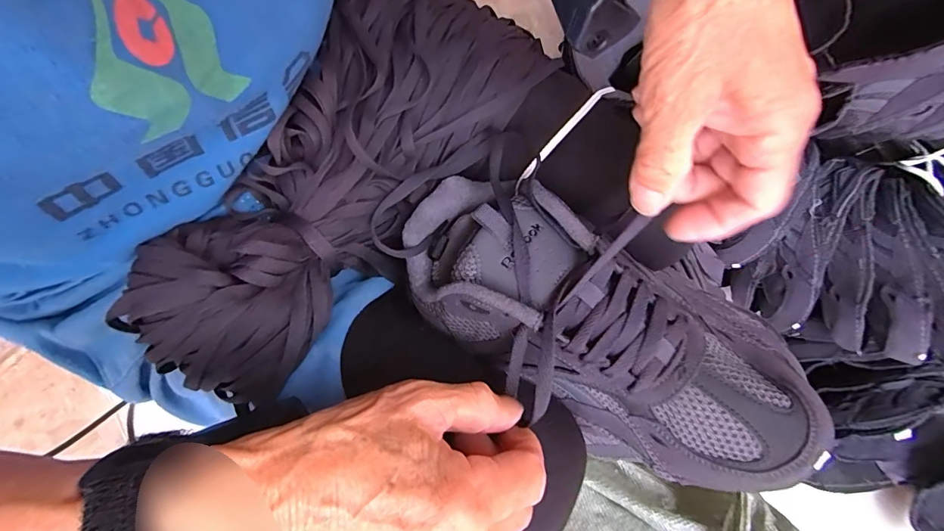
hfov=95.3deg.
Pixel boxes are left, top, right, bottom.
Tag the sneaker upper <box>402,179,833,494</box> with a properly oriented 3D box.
[{"bbox_3d":[0.063,0.029,0.250,0.239,0.068,0.104,33,78,13],"label":"sneaker upper"}]

